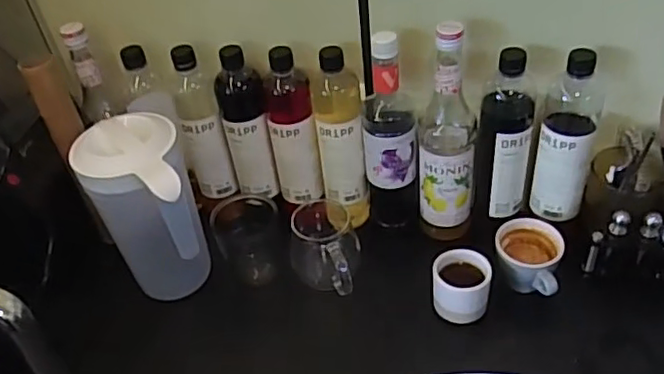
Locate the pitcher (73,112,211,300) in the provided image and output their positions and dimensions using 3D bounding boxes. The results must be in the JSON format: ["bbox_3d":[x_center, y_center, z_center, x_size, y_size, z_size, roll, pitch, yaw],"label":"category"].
[{"bbox_3d":[-0.217,0.048,0.758,0.118,0.248,0.136,-26,44,-21],"label":"pitcher"}]

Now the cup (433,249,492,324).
[{"bbox_3d":[0.160,0.123,0.746,0.072,0.061,0.065,0,41,8],"label":"cup"}]

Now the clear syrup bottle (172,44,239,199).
[{"bbox_3d":[-0.188,-0.088,0.856,0.060,0.224,0.075,-16,42,-10],"label":"clear syrup bottle"}]

